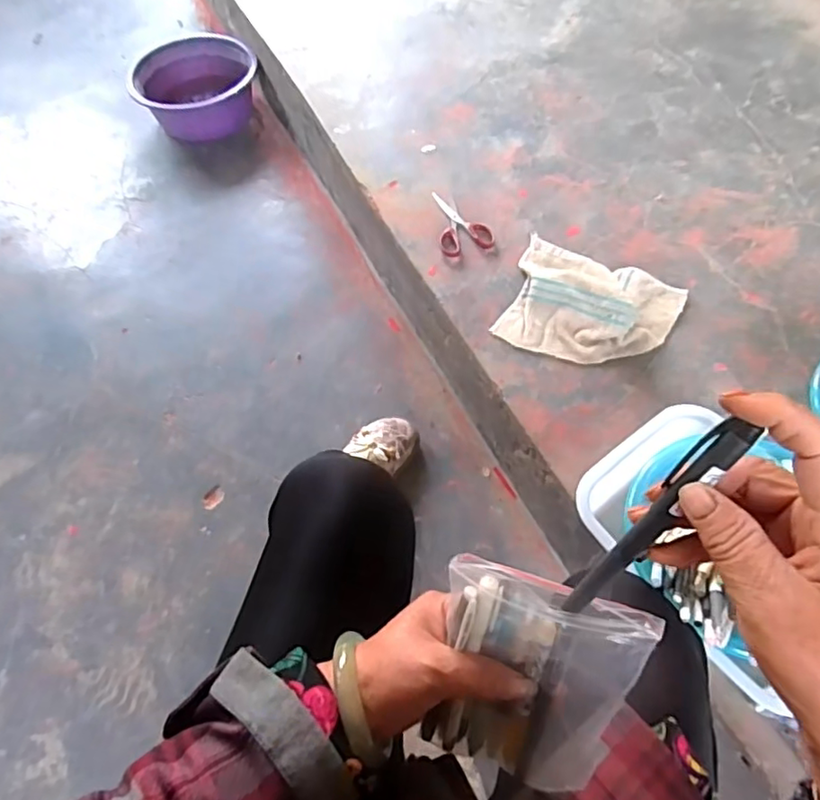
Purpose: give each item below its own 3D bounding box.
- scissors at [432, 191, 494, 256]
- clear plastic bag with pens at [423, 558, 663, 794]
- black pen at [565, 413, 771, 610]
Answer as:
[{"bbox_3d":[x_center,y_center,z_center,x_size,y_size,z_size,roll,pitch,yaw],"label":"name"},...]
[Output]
[{"bbox_3d":[0.086,-0.289,0.943,0.084,0.007,0.140,-7,60,-2],"label":"scissors"},{"bbox_3d":[0.069,0.172,0.347,0.107,0.158,0.015,13,27,13],"label":"clear plastic bag with pens"},{"bbox_3d":[0.111,0.060,0.275,0.016,0.134,0.007,41,37,22],"label":"black pen"}]

